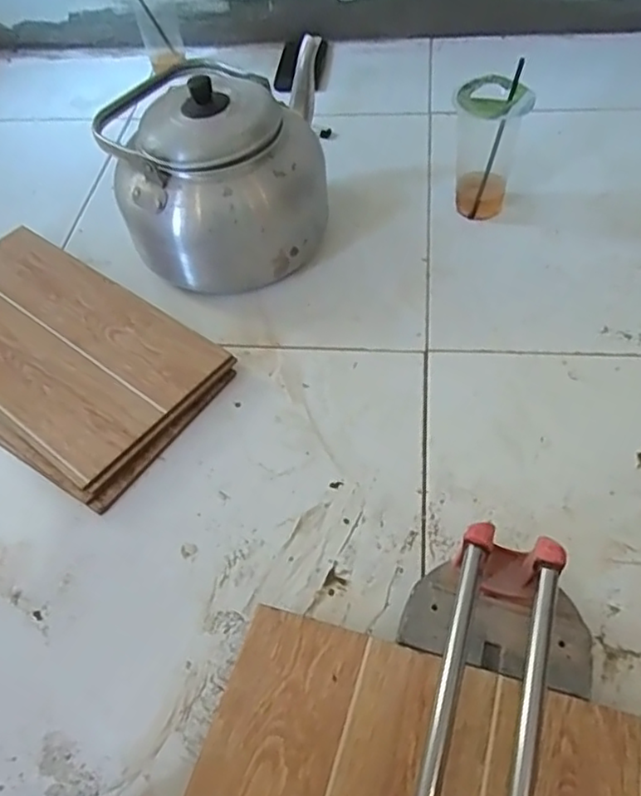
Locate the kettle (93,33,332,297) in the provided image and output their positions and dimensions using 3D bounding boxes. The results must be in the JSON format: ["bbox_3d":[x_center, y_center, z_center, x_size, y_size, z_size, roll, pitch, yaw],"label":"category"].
[{"bbox_3d":[-0.119,-0.289,0.802,0.241,0.191,0.264,-3,53,3],"label":"kettle"}]

